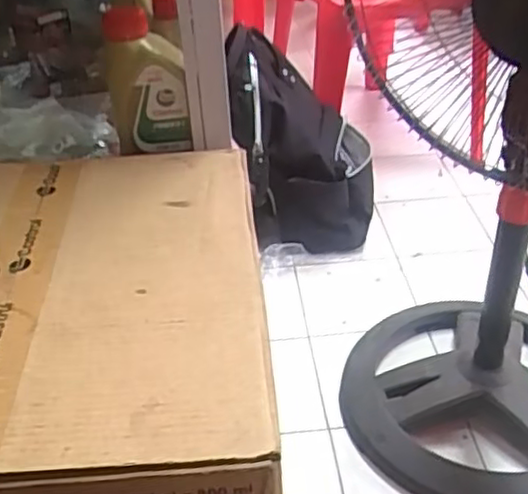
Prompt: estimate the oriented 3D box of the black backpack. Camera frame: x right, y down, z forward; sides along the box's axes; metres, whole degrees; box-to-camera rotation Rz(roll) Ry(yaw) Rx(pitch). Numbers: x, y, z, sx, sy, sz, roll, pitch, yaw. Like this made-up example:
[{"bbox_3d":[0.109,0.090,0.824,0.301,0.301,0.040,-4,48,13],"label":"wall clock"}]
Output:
[{"bbox_3d":[0.073,-0.200,1.319,0.263,0.376,0.304,-5,35,-2],"label":"black backpack"}]

